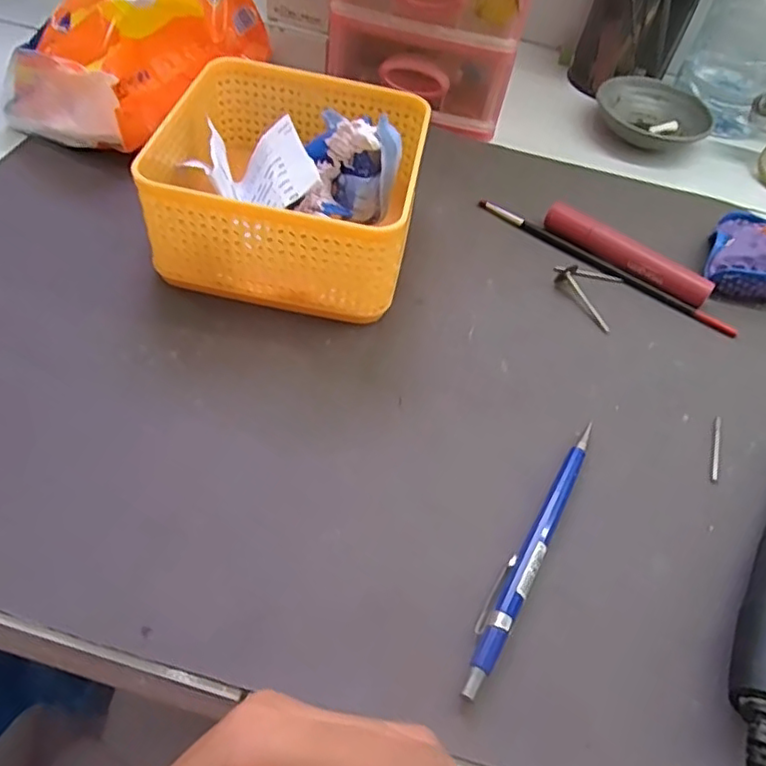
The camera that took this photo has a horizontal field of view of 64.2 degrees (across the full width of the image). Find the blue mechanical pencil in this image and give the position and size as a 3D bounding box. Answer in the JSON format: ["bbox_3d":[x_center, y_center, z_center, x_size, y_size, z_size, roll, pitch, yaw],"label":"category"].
[{"bbox_3d":[0.064,0.067,0.254,0.013,0.010,0.131,30,54,16],"label":"blue mechanical pencil"}]

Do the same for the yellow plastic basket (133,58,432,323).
[{"bbox_3d":[-0.048,-0.110,0.337,0.131,0.065,0.132,11,52,0],"label":"yellow plastic basket"}]

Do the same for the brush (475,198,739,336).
[{"bbox_3d":[0.134,-0.073,0.376,0.169,0.004,0.009,32,54,17],"label":"brush"}]

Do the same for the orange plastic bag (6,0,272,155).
[{"bbox_3d":[-0.157,-0.229,0.404,0.095,0.063,0.171,22,53,8],"label":"orange plastic bag"}]

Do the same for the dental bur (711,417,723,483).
[{"bbox_3d":[0.164,0.032,0.300,0.004,0.004,0.040,21,52,9],"label":"dental bur"}]

